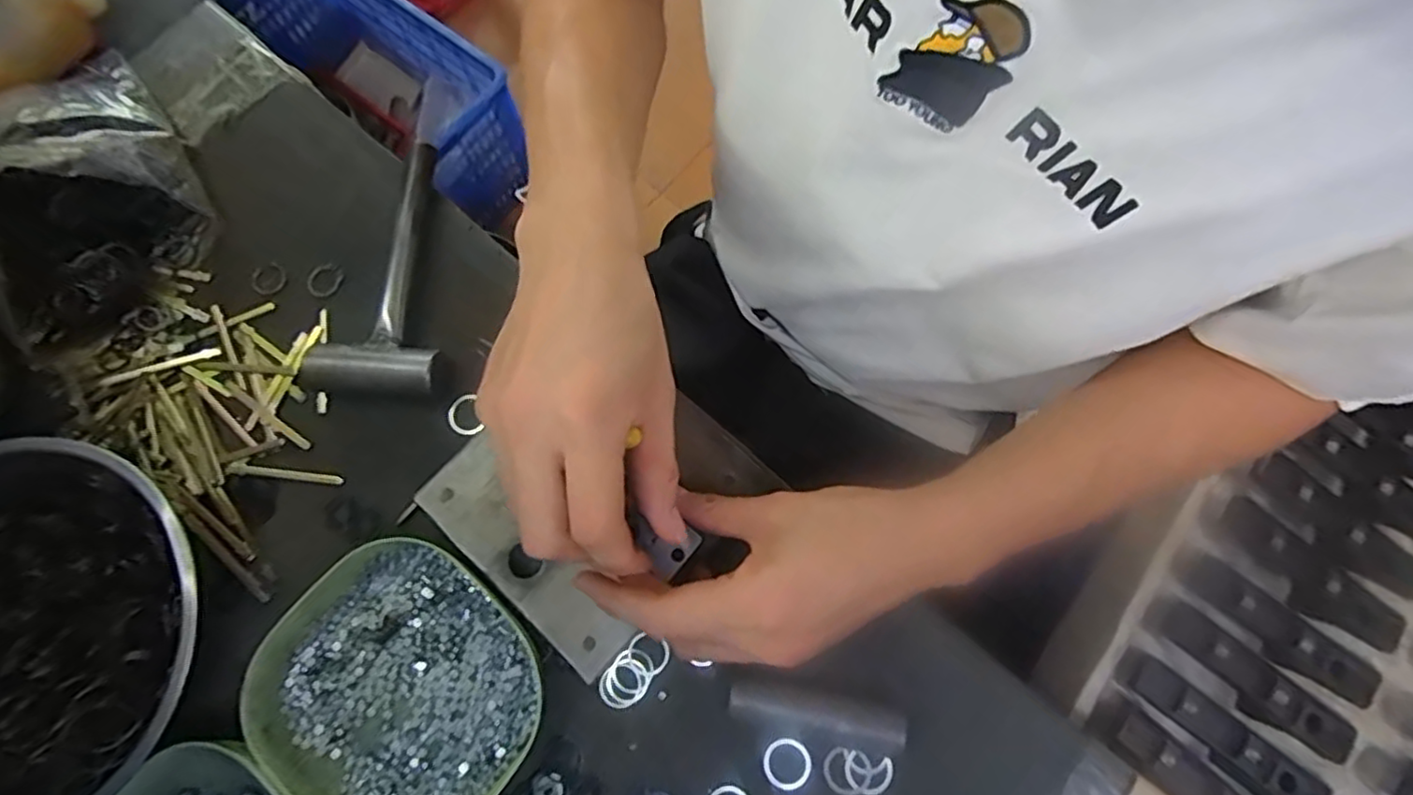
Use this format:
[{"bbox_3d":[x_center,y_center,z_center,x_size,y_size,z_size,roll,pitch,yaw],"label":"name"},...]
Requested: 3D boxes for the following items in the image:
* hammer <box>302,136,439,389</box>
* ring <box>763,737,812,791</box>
[{"bbox_3d":[-0.212,-0.080,0.431,0.081,0.033,0.162,-5,74,-1],"label":"hammer"},{"bbox_3d":[0.044,0.200,0.368,0.026,0.004,0.026,0,74,1],"label":"ring"}]

